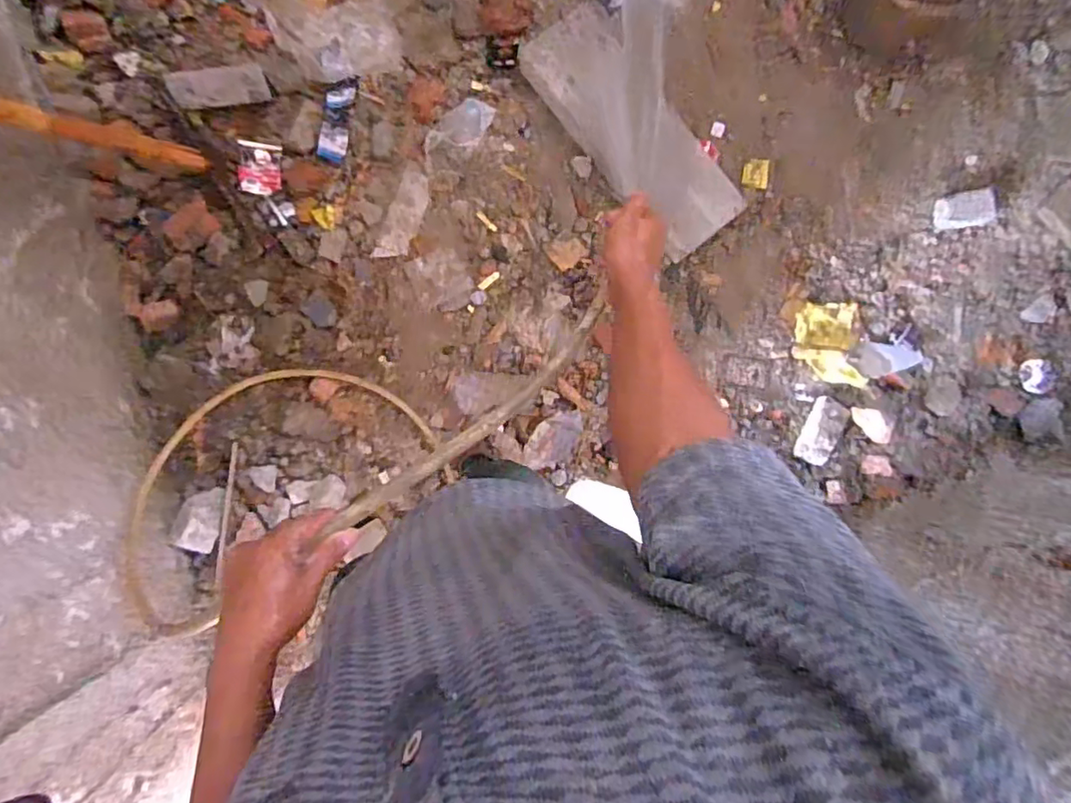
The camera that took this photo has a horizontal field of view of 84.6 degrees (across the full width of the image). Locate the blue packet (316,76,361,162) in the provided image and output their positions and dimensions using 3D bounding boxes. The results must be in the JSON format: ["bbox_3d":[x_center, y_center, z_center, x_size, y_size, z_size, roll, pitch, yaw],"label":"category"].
[{"bbox_3d":[-0.473,-0.680,1.405,0.066,0.024,0.209,10,89,-3],"label":"blue packet"}]

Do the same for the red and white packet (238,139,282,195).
[{"bbox_3d":[-0.658,-0.557,1.404,0.096,0.015,0.122,3,89,-3],"label":"red and white packet"}]

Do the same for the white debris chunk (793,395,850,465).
[{"bbox_3d":[0.669,0.071,1.367,0.085,0.037,0.157,29,87,-2],"label":"white debris chunk"}]

